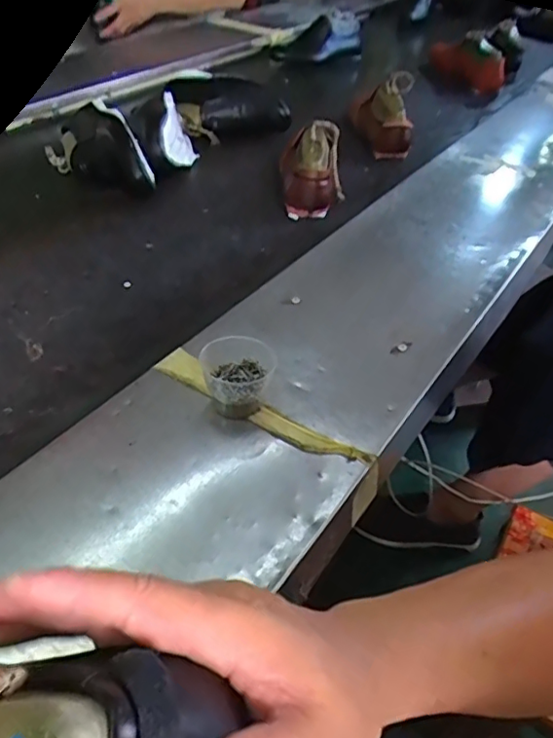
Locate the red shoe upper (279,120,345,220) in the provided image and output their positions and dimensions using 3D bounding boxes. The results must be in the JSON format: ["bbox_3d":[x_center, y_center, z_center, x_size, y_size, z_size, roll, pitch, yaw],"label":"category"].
[{"bbox_3d":[0.057,-0.311,0.896,0.098,0.105,0.117,5,42,2],"label":"red shoe upper"}]

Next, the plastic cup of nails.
[{"bbox_3d":[-0.035,0.008,0.525,0.065,0.046,0.067,-1,44,-7],"label":"plastic cup of nails"}]

